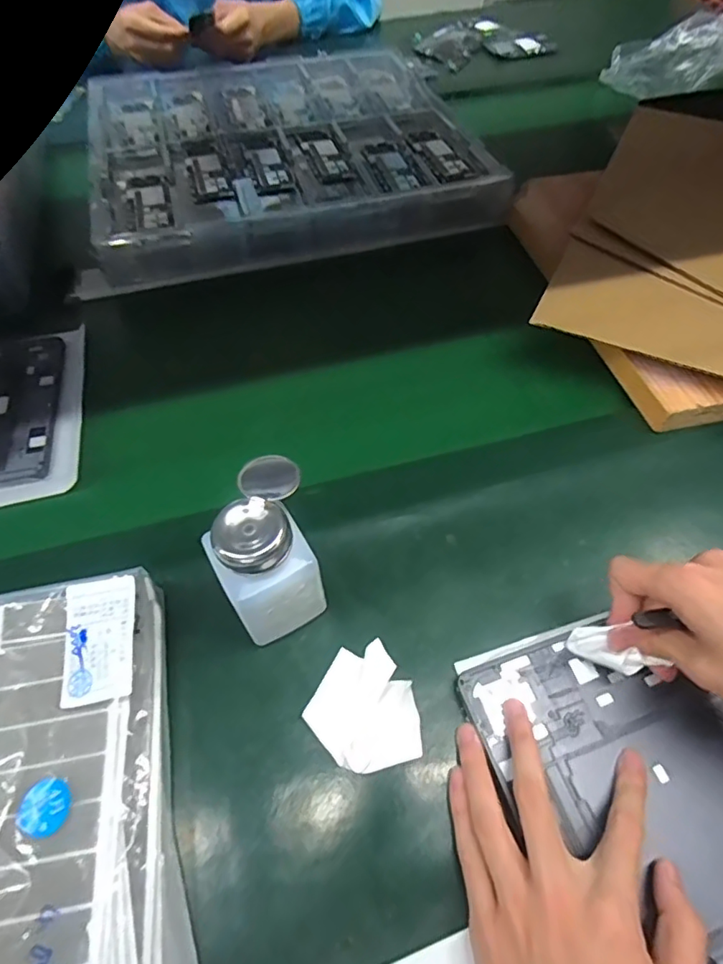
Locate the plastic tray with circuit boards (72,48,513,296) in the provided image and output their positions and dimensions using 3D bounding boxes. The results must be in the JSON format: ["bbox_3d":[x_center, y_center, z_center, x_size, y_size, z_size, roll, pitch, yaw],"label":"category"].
[{"bbox_3d":[-0.110,-0.425,0.680,0.457,0.063,0.440,-11,57,-10],"label":"plastic tray with circuit boards"}]

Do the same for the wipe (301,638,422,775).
[{"bbox_3d":[0.004,0.136,0.323,0.063,0.008,0.071,-36,64,-24],"label":"wipe"}]

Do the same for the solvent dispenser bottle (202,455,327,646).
[{"bbox_3d":[-0.057,0.047,0.322,0.060,0.108,0.068,-18,58,-15],"label":"solvent dispenser bottle"}]

